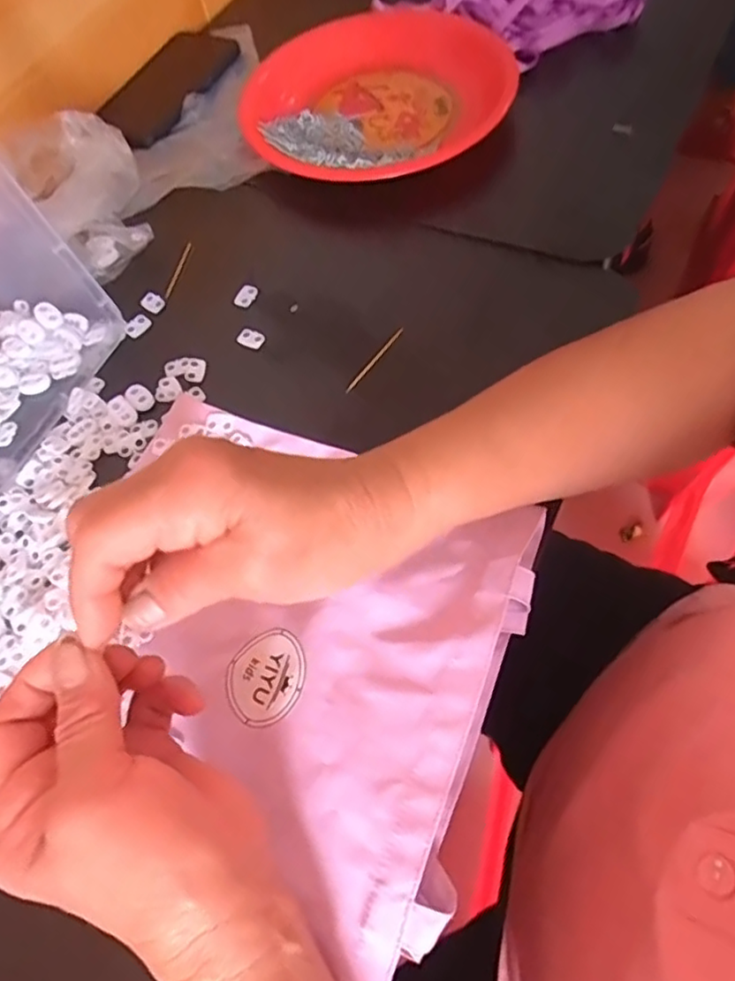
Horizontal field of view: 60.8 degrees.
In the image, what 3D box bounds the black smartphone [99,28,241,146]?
[{"bbox_3d":[-0.183,-0.389,0.593,0.077,0.010,0.157,25,67,16],"label":"black smartphone"}]

